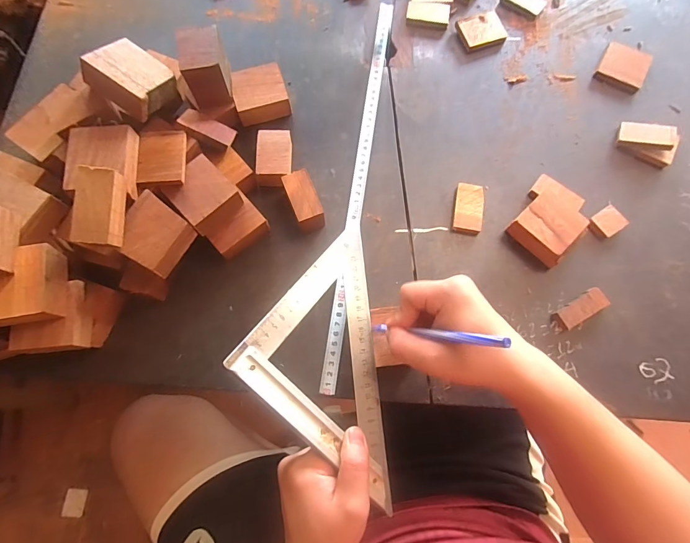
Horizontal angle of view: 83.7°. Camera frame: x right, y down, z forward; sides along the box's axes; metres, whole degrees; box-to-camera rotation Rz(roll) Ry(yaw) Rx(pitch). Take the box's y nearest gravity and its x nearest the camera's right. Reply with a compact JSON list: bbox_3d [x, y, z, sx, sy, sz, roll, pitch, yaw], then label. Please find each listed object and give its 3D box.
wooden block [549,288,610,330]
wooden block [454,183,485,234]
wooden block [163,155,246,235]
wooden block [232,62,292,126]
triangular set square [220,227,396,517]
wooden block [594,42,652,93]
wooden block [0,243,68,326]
[{"bbox_3d":[0.241,0.039,0.396,0.056,0.013,0.022,-31,77,-9],"label":"wooden block"},{"bbox_3d":[0.137,-0.069,0.427,0.031,0.010,0.055,9,74,2],"label":"wooden block"},{"bbox_3d":[-0.144,-0.077,0.391,0.054,0.029,0.058,-41,79,-10],"label":"wooden block"},{"bbox_3d":[-0.099,-0.207,0.456,0.059,0.030,0.060,-16,75,-6],"label":"wooden block"},{"bbox_3d":[-0.028,0.074,0.329,0.129,0.007,0.234,3,71,-31],"label":"triangular set square"},{"bbox_3d":[0.348,-0.255,0.482,0.055,0.011,0.061,28,75,7],"label":"wooden block"},{"bbox_3d":[-0.276,0.012,0.332,0.056,0.029,0.060,-8,75,-3],"label":"wooden block"}]

